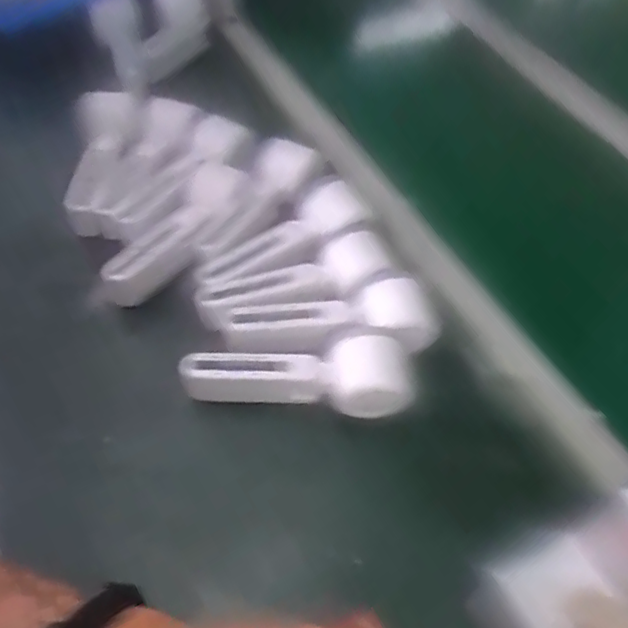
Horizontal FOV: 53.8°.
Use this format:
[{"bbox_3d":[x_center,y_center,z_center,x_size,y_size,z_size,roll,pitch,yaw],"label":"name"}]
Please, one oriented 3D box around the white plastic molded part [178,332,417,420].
[{"bbox_3d":[-0.012,0.042,0.476,0.172,0.047,0.054,4,52,-1],"label":"white plastic molded part"}]

